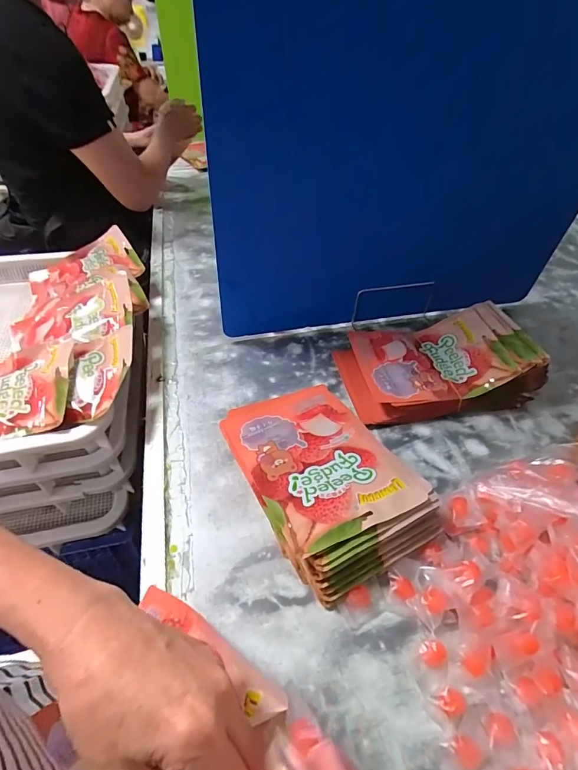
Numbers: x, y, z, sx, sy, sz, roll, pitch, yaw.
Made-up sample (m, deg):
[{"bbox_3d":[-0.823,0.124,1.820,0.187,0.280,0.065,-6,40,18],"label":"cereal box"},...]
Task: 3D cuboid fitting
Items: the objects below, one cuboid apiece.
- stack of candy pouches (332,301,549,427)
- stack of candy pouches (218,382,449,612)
[{"bbox_3d":[0.219,-0.039,0.609,0.271,0.081,0.173,-7,46,-8],"label":"stack of candy pouches"},{"bbox_3d":[0.035,0.095,0.478,0.166,0.063,0.266,-20,49,-21],"label":"stack of candy pouches"}]

